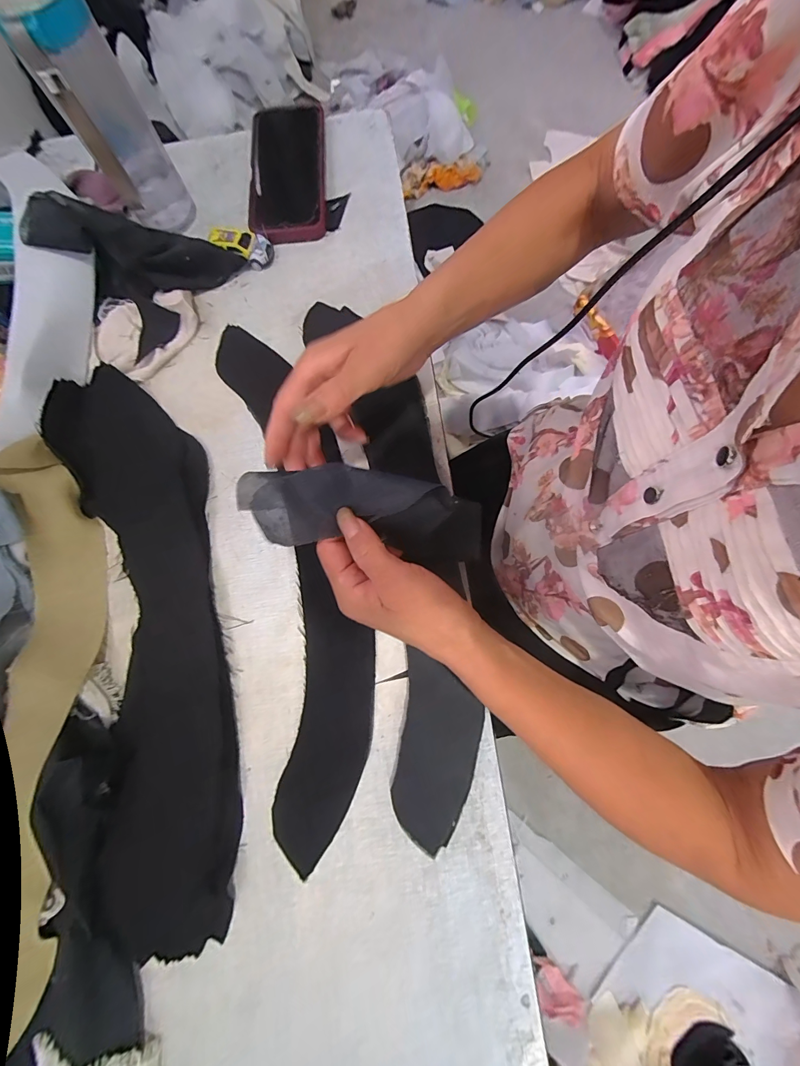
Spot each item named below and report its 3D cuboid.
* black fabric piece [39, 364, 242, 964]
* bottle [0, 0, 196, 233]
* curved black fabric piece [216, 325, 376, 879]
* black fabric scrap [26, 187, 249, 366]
[{"bbox_3d":[-0.210,0.075,0.318,0.111,0.030,0.468,-11,79,-2],"label":"black fabric piece"},{"bbox_3d":[-0.256,-0.365,0.323,0.065,0.164,0.065,-31,79,-4],"label":"bottle"},{"bbox_3d":[-0.089,0.019,0.340,0.096,0.004,0.463,-12,79,1],"label":"curved black fabric piece"},{"bbox_3d":[-0.259,-0.278,0.379,0.140,0.061,0.148,-44,81,-6],"label":"black fabric scrap"}]

